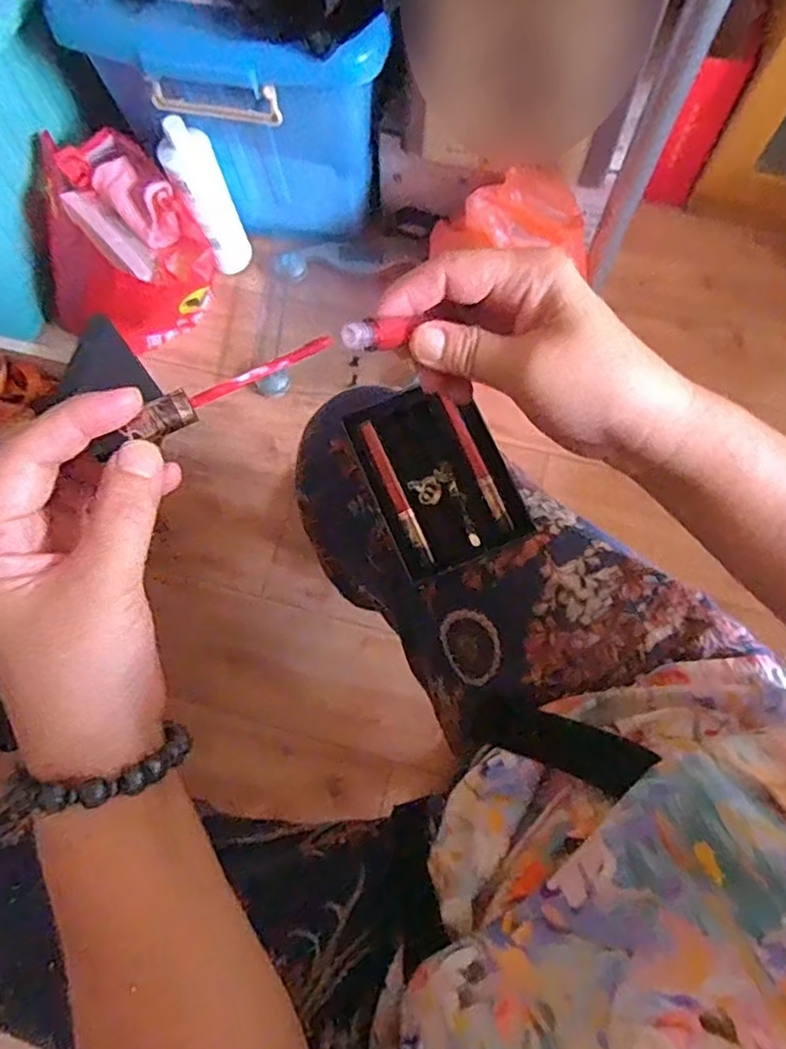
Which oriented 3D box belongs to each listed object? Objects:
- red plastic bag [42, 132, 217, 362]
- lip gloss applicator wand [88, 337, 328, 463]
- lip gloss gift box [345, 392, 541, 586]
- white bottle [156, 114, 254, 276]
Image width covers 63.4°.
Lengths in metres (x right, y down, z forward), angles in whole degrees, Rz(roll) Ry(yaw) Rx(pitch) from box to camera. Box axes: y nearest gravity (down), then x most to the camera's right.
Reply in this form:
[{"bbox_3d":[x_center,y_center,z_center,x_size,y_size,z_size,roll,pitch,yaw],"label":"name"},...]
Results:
[{"bbox_3d":[-0.407,-0.394,0.955,0.240,0.190,0.267,-29,74,-7],"label":"red plastic bag"},{"bbox_3d":[-0.066,-0.050,0.240,0.096,0.008,0.012,-29,74,-14],"label":"lip gloss applicator wand"},{"bbox_3d":[0.029,-0.031,0.412,0.084,0.019,0.116,-24,89,3],"label":"lip gloss gift box"},{"bbox_3d":[-0.273,-0.471,0.951,0.080,0.253,0.060,-20,73,-5],"label":"white bottle"}]

